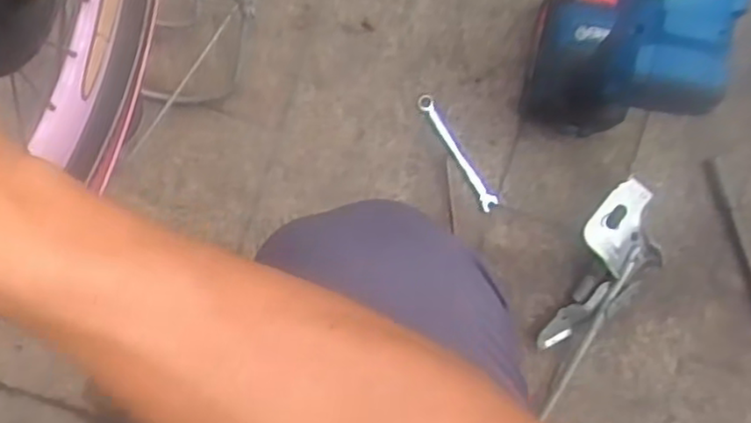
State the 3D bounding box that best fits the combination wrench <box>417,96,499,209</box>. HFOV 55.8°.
[{"bbox_3d":[0.071,-0.051,0.610,0.014,0.004,0.113,-33,93,2],"label":"combination wrench"}]

